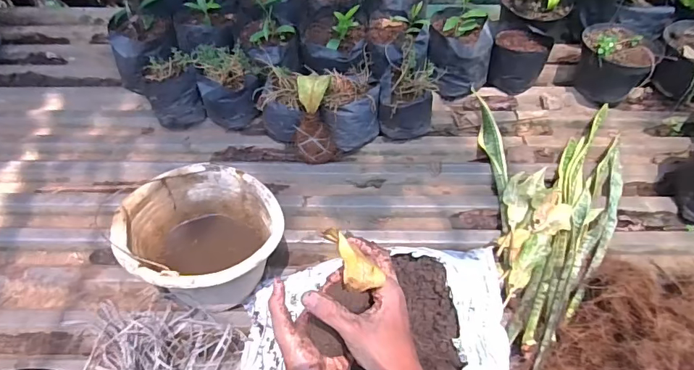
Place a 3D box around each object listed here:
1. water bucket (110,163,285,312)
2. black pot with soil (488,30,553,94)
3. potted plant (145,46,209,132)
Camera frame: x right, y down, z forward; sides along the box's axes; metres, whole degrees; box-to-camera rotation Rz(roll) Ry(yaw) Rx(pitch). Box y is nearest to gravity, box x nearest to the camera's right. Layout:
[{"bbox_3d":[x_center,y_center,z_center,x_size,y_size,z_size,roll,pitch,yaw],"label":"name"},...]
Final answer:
[{"bbox_3d":[-0.233,0.094,0.764,0.239,0.174,0.217,-17,60,-13],"label":"water bucket"},{"bbox_3d":[0.400,-0.294,1.070,0.122,0.121,0.097,17,58,8],"label":"black pot with soil"},{"bbox_3d":[-0.380,-0.200,1.009,0.111,0.133,0.107,-18,60,-14],"label":"potted plant"}]

